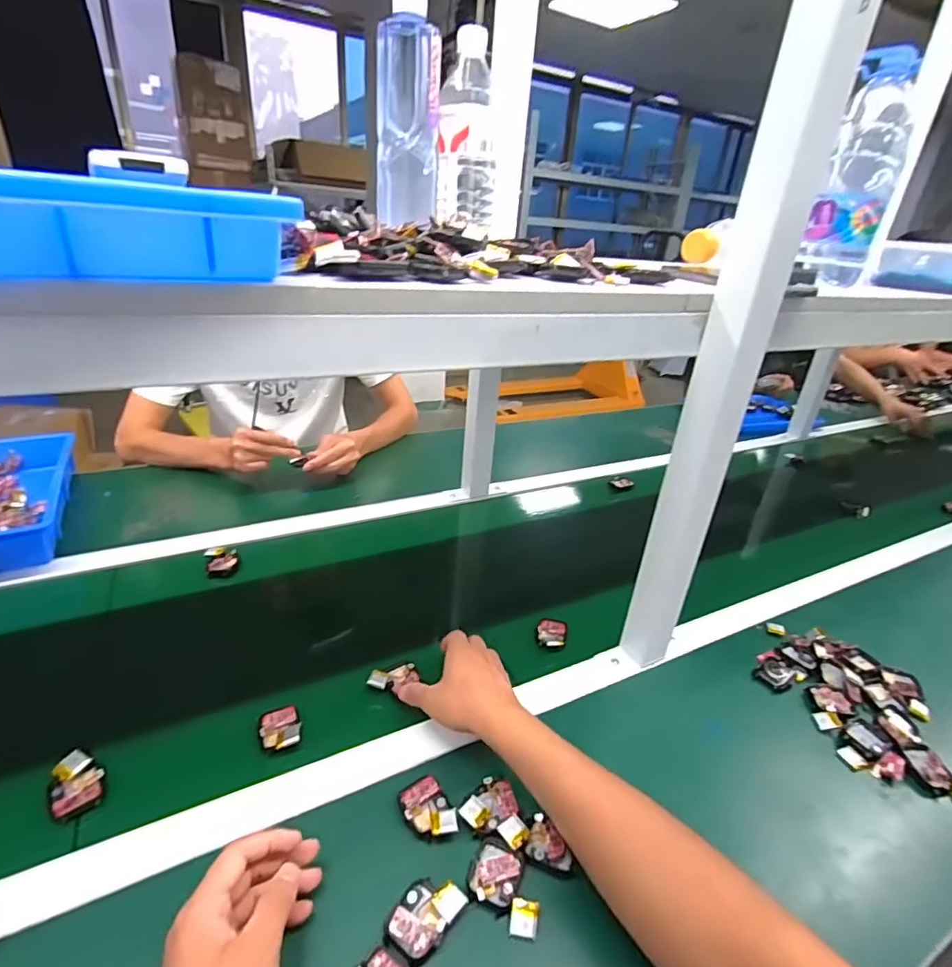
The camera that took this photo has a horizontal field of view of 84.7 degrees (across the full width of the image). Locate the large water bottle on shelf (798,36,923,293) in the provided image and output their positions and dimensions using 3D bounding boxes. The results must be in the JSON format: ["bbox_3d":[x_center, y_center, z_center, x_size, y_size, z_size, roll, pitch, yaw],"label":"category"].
[{"bbox_3d":[0.452,-0.374,0.633,0.088,0.240,0.085,4,28,-2],"label":"large water bottle on shelf"}]

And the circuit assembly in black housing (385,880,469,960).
[{"bbox_3d":[-0.037,0.312,0.380,0.039,0.015,0.051,25,34,33],"label":"circuit assembly in black housing"}]

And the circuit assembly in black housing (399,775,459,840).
[{"bbox_3d":[-0.040,0.277,0.445,0.036,0.011,0.052,-11,32,-28],"label":"circuit assembly in black housing"}]

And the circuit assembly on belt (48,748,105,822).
[{"bbox_3d":[-0.341,0.253,0.444,0.037,0.017,0.055,-14,34,-33],"label":"circuit assembly on belt"}]

